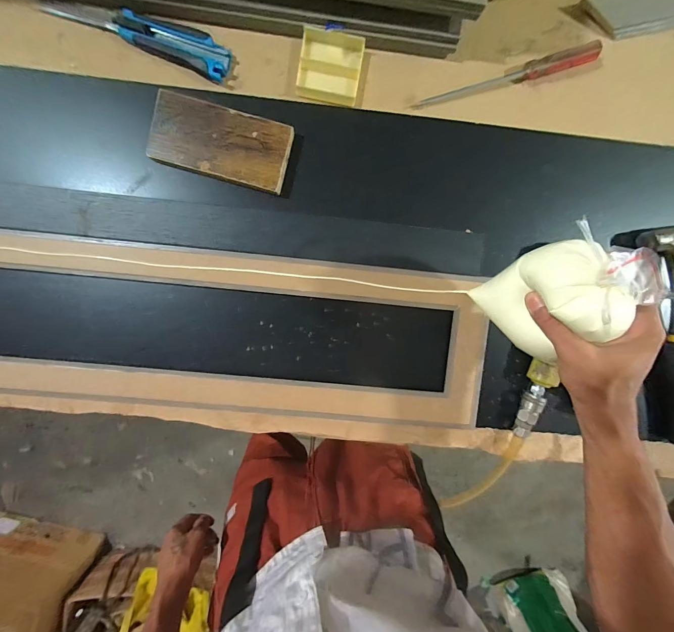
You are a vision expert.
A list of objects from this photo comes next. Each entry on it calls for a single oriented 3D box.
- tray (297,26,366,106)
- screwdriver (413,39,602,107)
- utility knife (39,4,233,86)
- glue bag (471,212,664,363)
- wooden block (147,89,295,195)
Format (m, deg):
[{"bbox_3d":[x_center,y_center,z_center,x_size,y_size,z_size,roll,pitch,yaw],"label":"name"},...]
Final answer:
[{"bbox_3d":[-0.008,-0.291,0.359,0.071,0.021,0.073,10,94,-3],"label":"tray"},{"bbox_3d":[0.198,-0.282,0.367,0.218,0.022,0.017,-15,94,-1],"label":"screwdriver"},{"bbox_3d":[-0.221,-0.324,0.352,0.202,0.013,0.042,21,93,-3],"label":"utility knife"},{"bbox_3d":[0.193,-0.017,0.281,0.085,0.133,0.073,44,92,-4],"label":"glue bag"},{"bbox_3d":[-0.133,-0.198,0.360,0.152,0.018,0.076,14,93,-3],"label":"wooden block"}]

